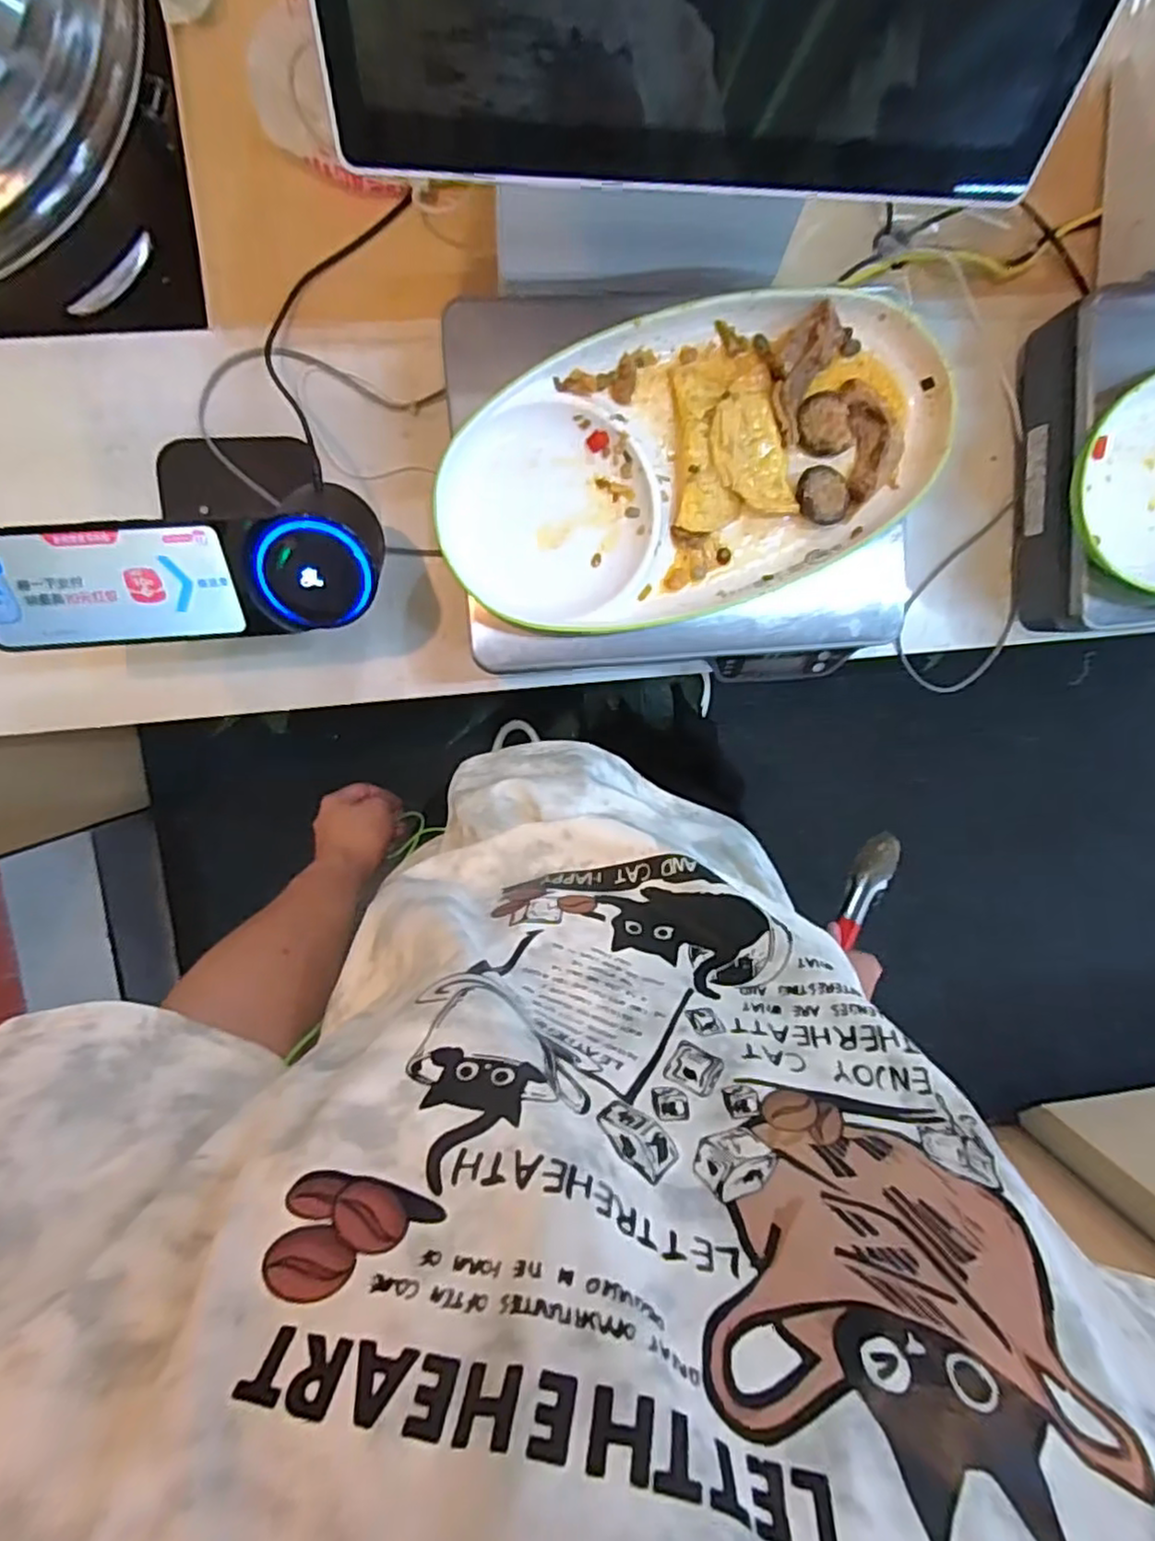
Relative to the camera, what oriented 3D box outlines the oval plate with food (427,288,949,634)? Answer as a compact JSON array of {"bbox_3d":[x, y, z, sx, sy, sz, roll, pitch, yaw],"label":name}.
[{"bbox_3d":[0.085,-0.213,0.480,0.362,0.040,0.193,-14,98,1],"label":"oval plate with food"}]

